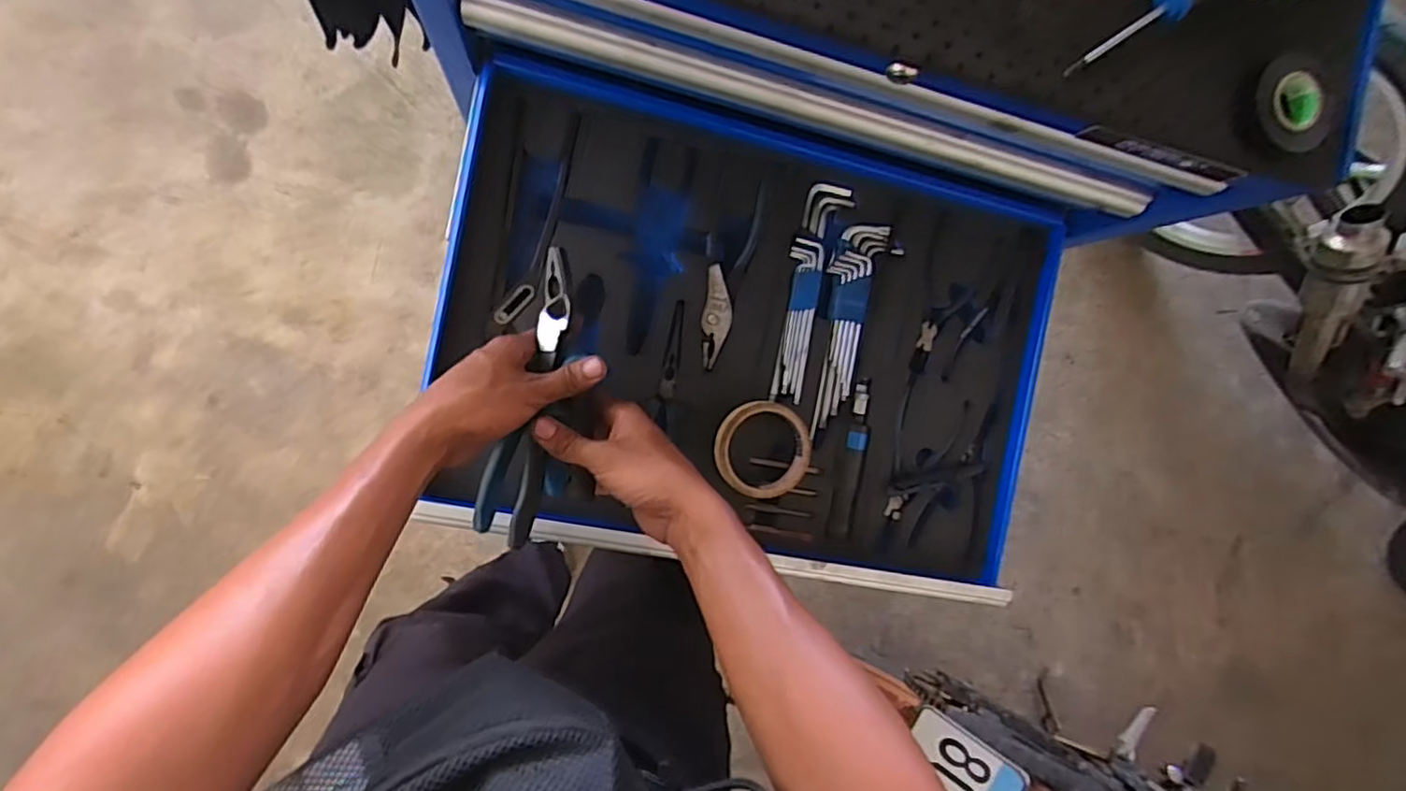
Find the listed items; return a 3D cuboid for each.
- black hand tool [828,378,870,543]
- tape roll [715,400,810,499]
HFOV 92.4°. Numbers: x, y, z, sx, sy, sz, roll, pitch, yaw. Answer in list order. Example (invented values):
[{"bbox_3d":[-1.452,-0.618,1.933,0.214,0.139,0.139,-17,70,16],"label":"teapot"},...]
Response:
[{"bbox_3d":[0.152,0.064,0.693,0.027,0.017,0.163,9,90,-11],"label":"black hand tool"},{"bbox_3d":[0.059,0.052,0.658,0.094,0.022,0.092,0,92,-11],"label":"tape roll"}]

